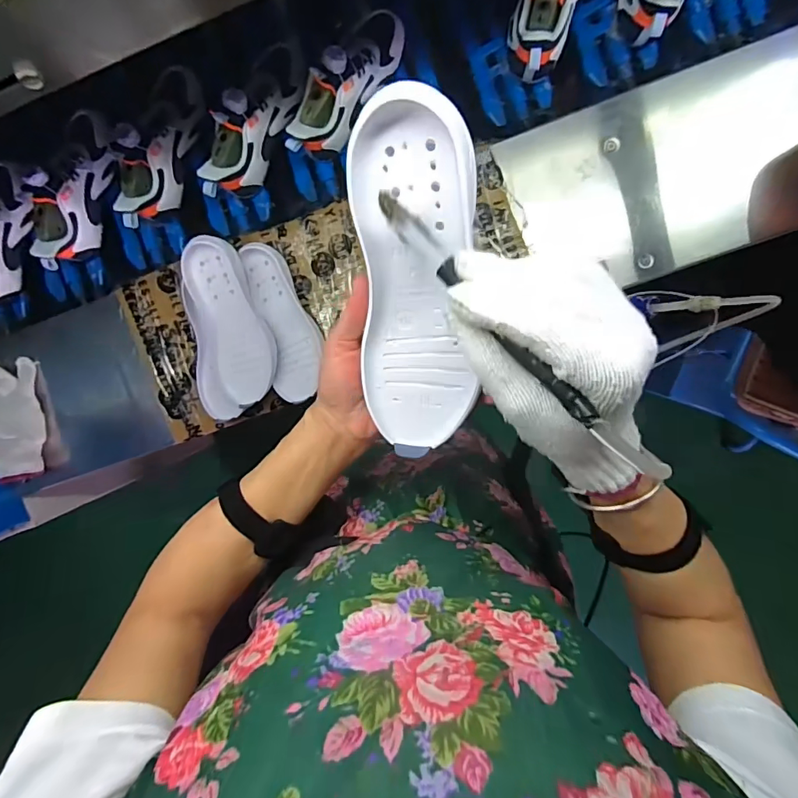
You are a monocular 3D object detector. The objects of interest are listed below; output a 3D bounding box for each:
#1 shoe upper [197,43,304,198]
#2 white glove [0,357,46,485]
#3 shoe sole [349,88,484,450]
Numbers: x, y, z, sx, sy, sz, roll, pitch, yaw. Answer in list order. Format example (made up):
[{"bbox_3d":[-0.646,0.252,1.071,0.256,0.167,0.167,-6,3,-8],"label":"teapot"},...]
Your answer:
[{"bbox_3d":[-0.189,-0.364,0.607,0.077,0.106,0.228,25,85,1],"label":"shoe upper"},{"bbox_3d":[-0.581,0.031,0.682,0.092,0.040,0.188,-7,97,6],"label":"white glove"},{"bbox_3d":[0.011,-0.067,0.297,0.072,0.025,0.216,-1,115,5],"label":"shoe sole"}]

